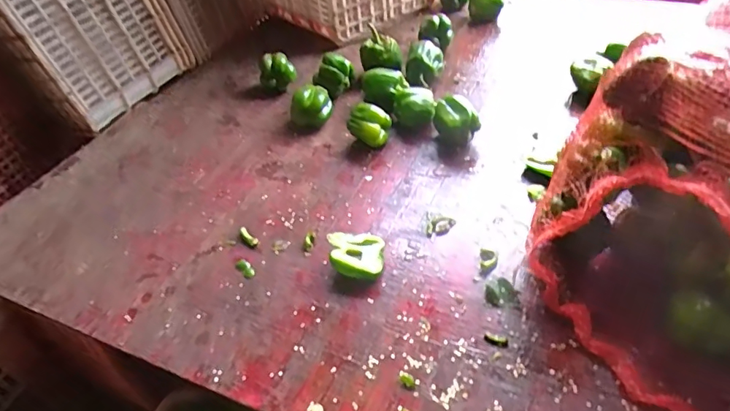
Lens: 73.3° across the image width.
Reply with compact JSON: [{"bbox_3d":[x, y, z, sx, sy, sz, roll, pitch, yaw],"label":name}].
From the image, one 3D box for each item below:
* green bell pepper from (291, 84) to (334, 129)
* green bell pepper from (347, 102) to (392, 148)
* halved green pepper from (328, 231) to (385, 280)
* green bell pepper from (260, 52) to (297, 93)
[{"bbox_3d":[-0.102,-0.179,0.930,0.082,0.066,0.080,-12,43,-4],"label":"green bell pepper"},{"bbox_3d":[0.009,-0.137,0.864,0.058,0.070,0.064,21,50,27],"label":"green bell pepper"},{"bbox_3d":[-0.014,0.069,0.673,0.079,0.032,0.068,1,43,10],"label":"halved green pepper"},{"bbox_3d":[-0.184,-0.277,1.039,0.068,0.083,0.052,20,50,27],"label":"green bell pepper"}]

